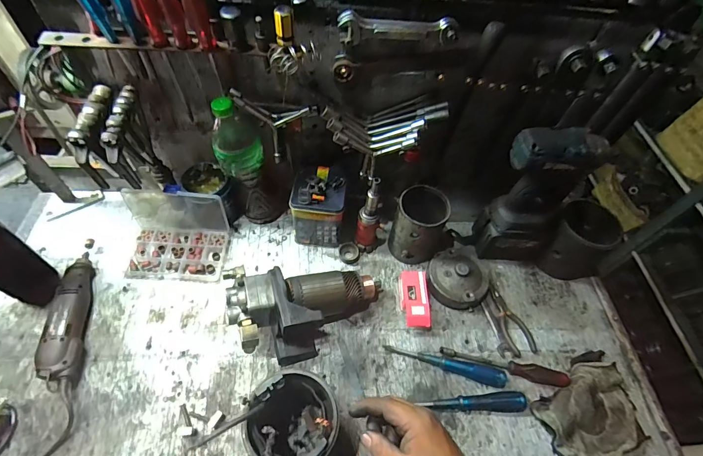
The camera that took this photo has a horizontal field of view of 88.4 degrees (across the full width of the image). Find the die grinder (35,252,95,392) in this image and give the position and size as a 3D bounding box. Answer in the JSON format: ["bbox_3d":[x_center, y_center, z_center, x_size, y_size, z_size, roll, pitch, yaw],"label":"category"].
[{"bbox_3d":[-0.456,0.140,0.587,0.049,0.047,0.226,-9,56,-10],"label":"die grinder"}]

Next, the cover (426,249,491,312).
[{"bbox_3d":[0.198,0.091,0.668,0.108,0.056,0.113,-34,64,-25],"label":"cover"}]

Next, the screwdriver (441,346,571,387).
[{"bbox_3d":[0.250,0.222,0.596,0.201,0.026,0.028,15,55,6],"label":"screwdriver"}]

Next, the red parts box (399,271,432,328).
[{"bbox_3d":[0.110,0.129,0.643,0.047,0.044,0.101,1,55,-6],"label":"red parts box"}]

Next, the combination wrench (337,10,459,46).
[{"bbox_3d":[0.062,-0.259,0.478,0.157,0.034,0.026,2,55,-5],"label":"combination wrench"}]

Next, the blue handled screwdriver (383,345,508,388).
[{"bbox_3d":[0.155,0.219,0.594,0.197,0.020,0.027,16,55,7],"label":"blue handled screwdriver"}]

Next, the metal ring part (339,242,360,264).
[{"bbox_3d":[-0.005,0.047,0.701,0.036,0.019,0.038,2,54,-3],"label":"metal ring part"}]

